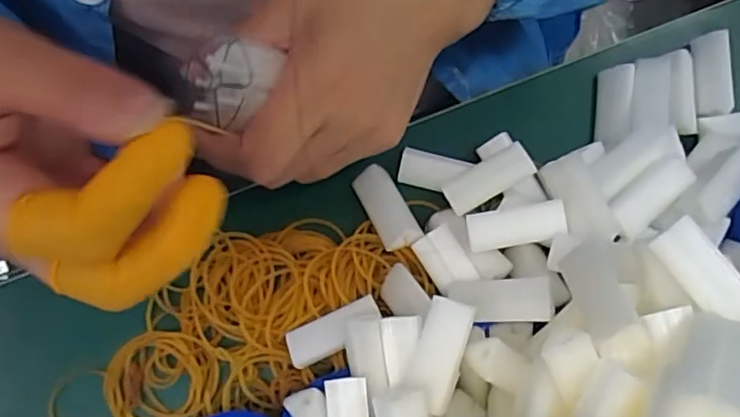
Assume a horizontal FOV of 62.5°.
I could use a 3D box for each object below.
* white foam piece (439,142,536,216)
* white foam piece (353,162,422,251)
[{"bbox_3d":[0.060,-0.015,0.310,0.045,0.009,0.019,-32,80,13],"label":"white foam piece"},{"bbox_3d":[0.008,0.000,0.313,0.020,0.008,0.047,-26,64,-7],"label":"white foam piece"}]

